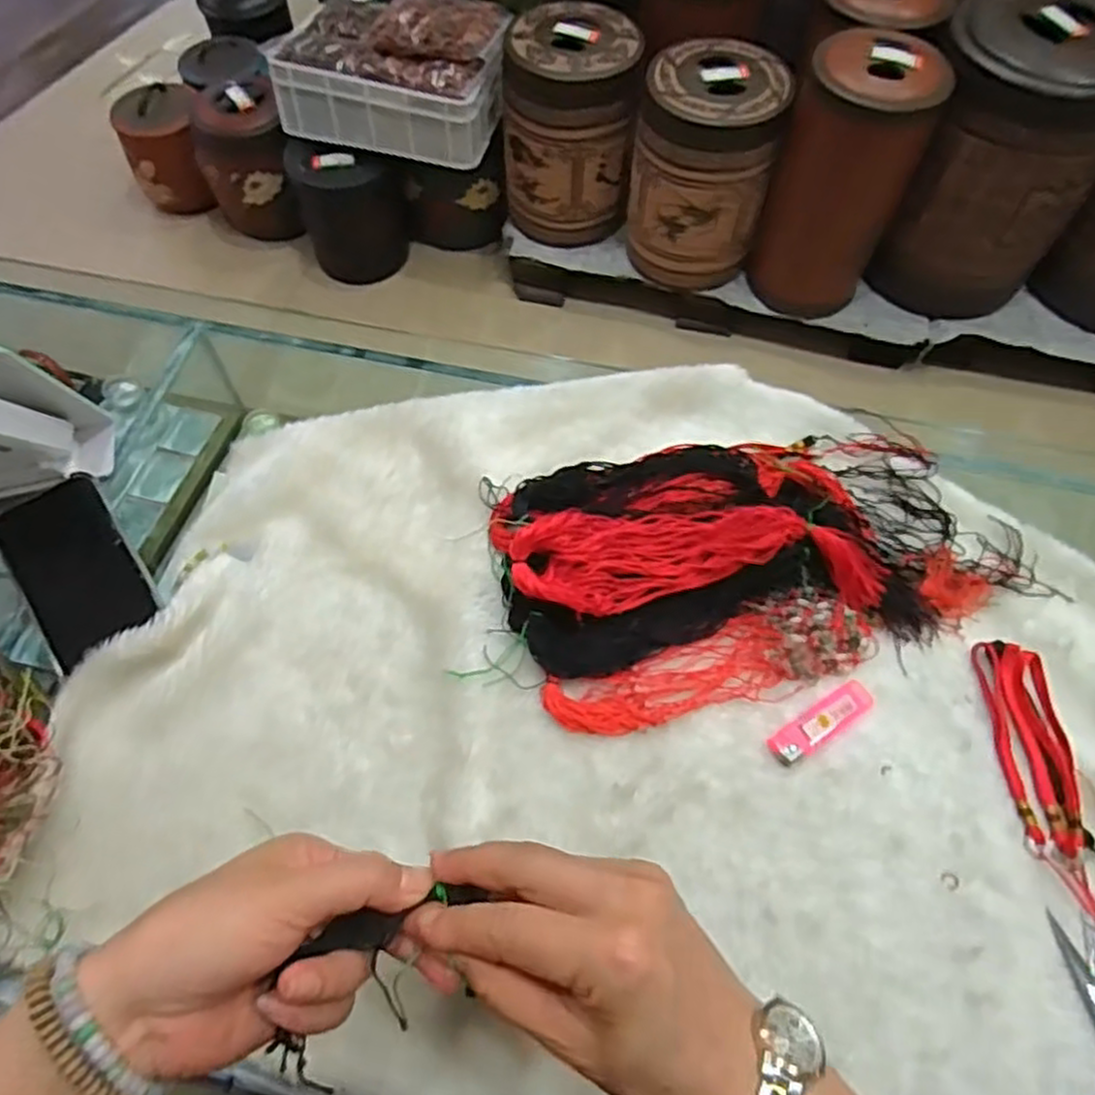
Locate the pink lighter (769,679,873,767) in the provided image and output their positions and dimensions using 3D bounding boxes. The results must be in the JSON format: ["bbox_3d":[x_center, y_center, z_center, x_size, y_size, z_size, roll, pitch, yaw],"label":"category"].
[{"bbox_3d":[0.187,0.118,0.506,0.081,0.007,0.023,-31,68,-15],"label":"pink lighter"}]

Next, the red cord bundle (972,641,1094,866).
[{"bbox_3d":[0.326,0.132,0.499,0.044,0.014,0.142,0,64,-1],"label":"red cord bundle"}]

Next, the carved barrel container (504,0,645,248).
[{"bbox_3d":[0.045,-0.954,1.678,0.278,0.386,0.308,1,62,0],"label":"carved barrel container"}]

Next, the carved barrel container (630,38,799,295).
[{"bbox_3d":[0.330,-0.829,1.640,0.286,0.425,0.290,7,63,3],"label":"carved barrel container"}]

